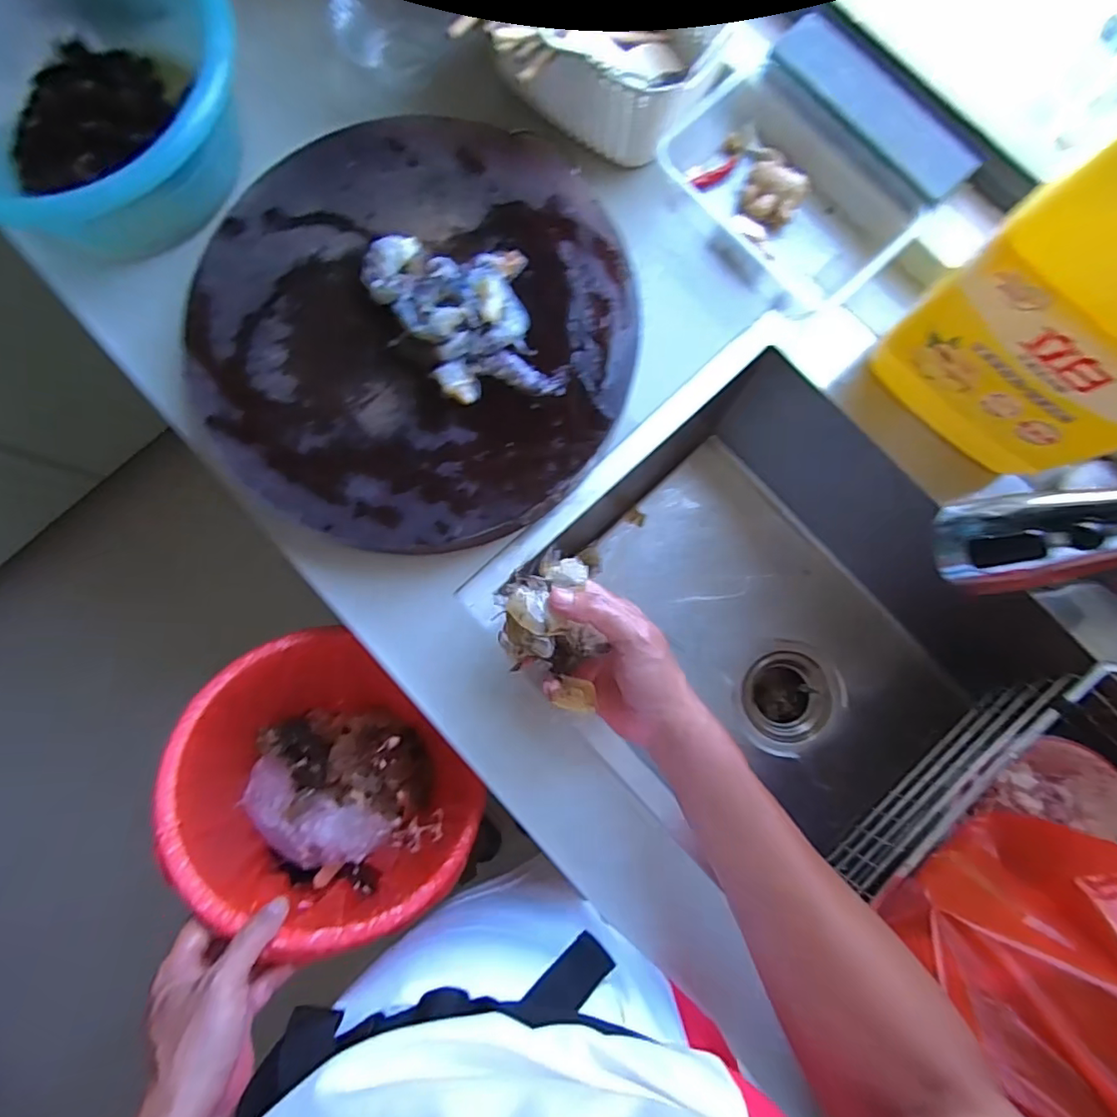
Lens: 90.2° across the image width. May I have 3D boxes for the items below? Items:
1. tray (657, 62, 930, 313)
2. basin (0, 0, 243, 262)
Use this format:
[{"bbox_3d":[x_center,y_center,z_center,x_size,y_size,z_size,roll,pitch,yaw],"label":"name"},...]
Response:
[{"bbox_3d":[0.203,-0.327,0.510,0.139,0.054,0.210,-41,85,-5],"label":"tray"},{"bbox_3d":[-0.422,-0.406,0.476,0.290,0.118,0.272,0,84,0],"label":"basin"}]

